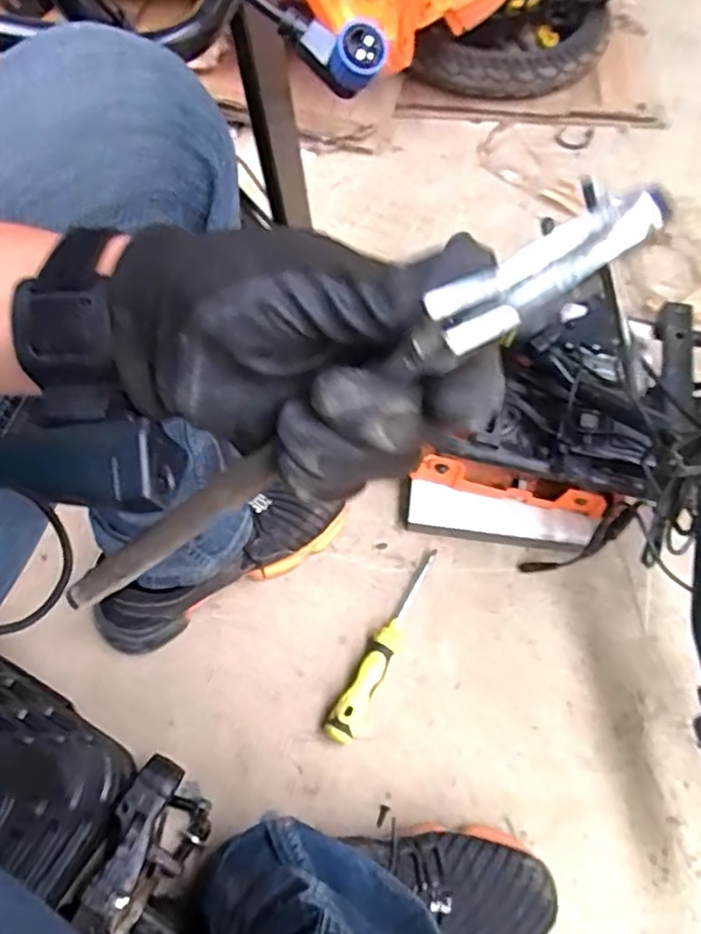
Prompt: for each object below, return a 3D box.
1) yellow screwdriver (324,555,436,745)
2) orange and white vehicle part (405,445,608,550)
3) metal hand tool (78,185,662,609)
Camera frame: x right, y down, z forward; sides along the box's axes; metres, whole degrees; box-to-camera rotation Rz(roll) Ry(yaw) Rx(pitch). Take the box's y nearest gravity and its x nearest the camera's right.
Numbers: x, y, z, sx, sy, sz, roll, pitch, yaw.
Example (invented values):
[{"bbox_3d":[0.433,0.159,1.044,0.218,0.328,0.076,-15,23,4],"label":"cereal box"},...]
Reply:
[{"bbox_3d":[0.034,0.166,0.629,0.028,0.029,0.199,26,65,13],"label":"yellow screwdriver"},{"bbox_3d":[0.156,0.041,0.675,0.195,0.069,0.061,10,62,5],"label":"orange and white vehicle part"},{"bbox_3d":[-0.029,-0.006,0.234,0.277,0.031,0.027,-32,56,33],"label":"metal hand tool"}]

